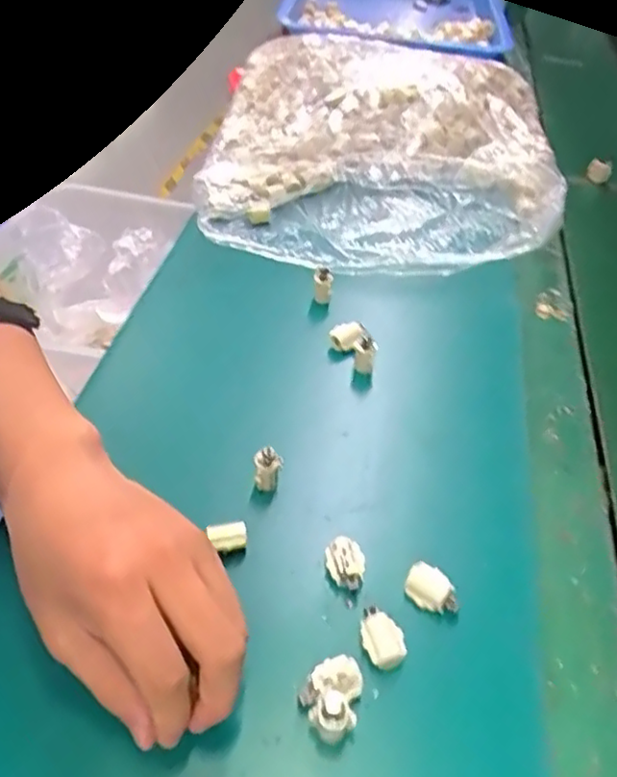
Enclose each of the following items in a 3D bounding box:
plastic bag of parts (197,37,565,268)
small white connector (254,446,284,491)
[{"bbox_3d":[0.076,-0.262,0.697,0.329,0.077,0.403,6,44,-1],"label":"plastic bag of parts"},{"bbox_3d":[-0.024,0.048,0.396,0.017,0.026,0.012,-11,45,-14],"label":"small white connector"}]

